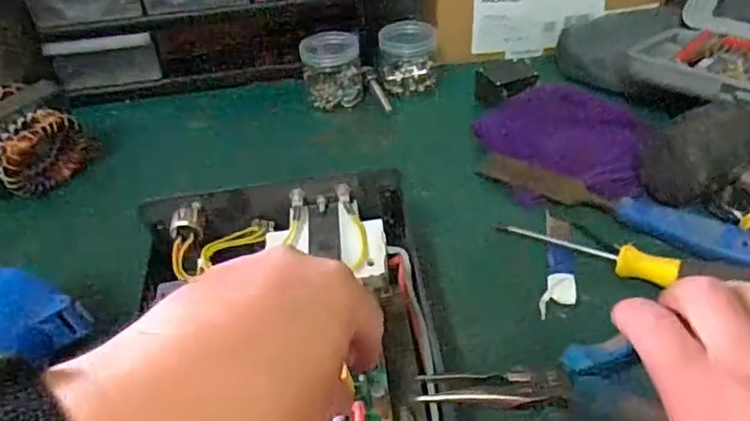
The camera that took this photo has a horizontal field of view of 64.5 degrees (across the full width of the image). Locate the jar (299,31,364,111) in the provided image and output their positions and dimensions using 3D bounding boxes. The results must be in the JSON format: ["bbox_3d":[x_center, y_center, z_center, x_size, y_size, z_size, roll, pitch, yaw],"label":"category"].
[{"bbox_3d":[-0.046,-0.154,0.655,0.062,0.062,0.068,-2,40,2],"label":"jar"}]

